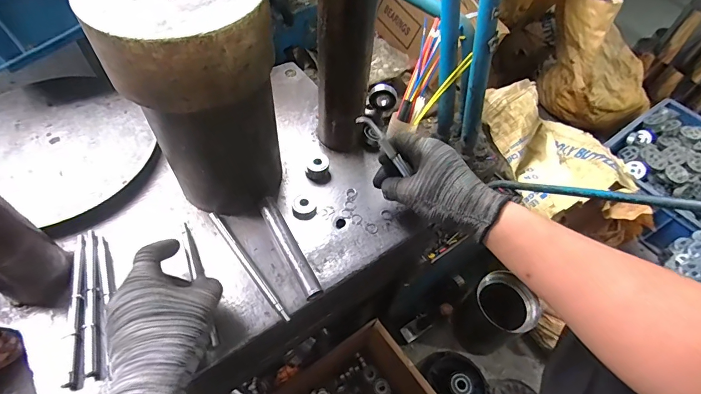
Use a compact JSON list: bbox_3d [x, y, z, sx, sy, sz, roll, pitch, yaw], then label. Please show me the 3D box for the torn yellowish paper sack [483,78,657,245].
[{"bbox_3d":[0.483,-0.089,0.903,0.274,0.146,0.383,-9,56,-10],"label":"torn yellowish paper sack"}]

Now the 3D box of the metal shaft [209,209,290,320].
[{"bbox_3d":[-0.117,0.076,0.442,0.011,0.008,0.161,-32,63,-24],"label":"metal shaft"}]

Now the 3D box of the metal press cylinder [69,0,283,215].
[{"bbox_3d":[-0.145,-0.094,0.400,0.126,0.243,0.133,2,54,-3],"label":"metal press cylinder"}]

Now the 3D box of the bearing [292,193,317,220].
[{"bbox_3d":[-0.059,0.011,0.493,0.030,0.012,0.037,-12,56,-13],"label":"bearing"}]

